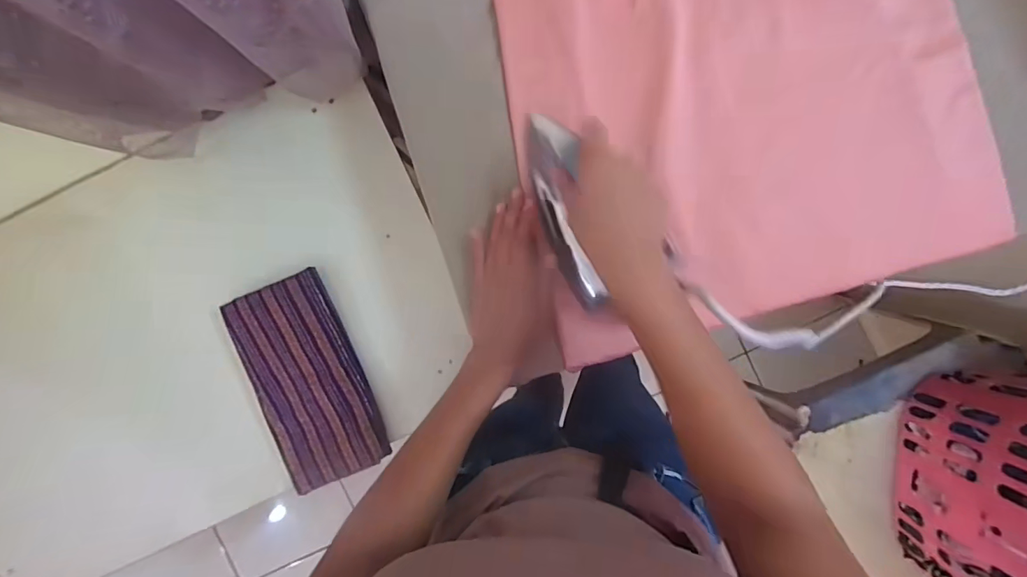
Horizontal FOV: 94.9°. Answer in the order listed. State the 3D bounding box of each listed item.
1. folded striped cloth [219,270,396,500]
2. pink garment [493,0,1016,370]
[{"bbox_3d":[-0.276,0.123,0.622,0.137,0.030,0.264,-22,91,2],"label":"folded striped cloth"},{"bbox_3d":[0.220,-0.209,0.479,0.445,0.028,0.467,-16,93,3],"label":"pink garment"}]

